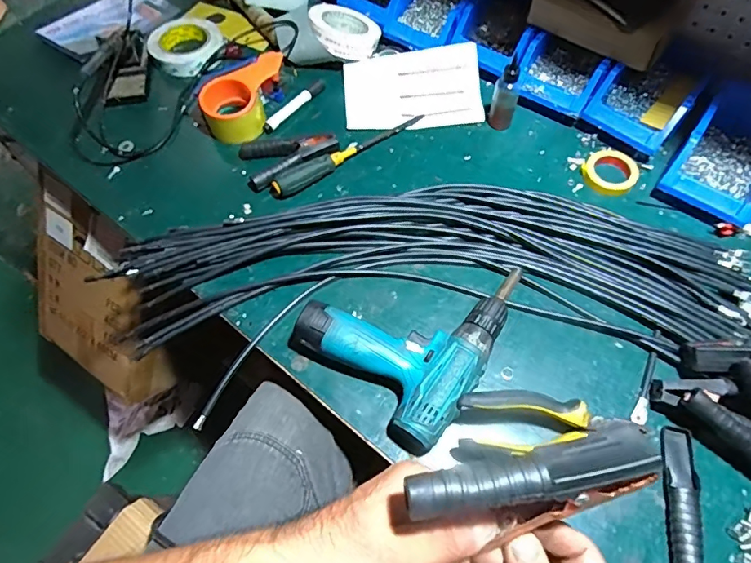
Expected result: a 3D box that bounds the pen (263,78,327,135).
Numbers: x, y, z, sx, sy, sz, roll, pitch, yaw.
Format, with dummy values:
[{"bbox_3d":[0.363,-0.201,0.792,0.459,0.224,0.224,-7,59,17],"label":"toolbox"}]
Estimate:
[{"bbox_3d":[-0.127,-0.276,0.733,0.020,0.017,0.136,36,69,19],"label":"pen"}]

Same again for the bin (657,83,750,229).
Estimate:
[{"bbox_3d":[0.473,-0.171,0.619,0.114,0.073,0.178,32,67,17],"label":"bin"}]

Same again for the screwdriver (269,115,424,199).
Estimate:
[{"bbox_3d":[-0.037,-0.191,0.671,0.250,0.027,0.035,-33,66,-15],"label":"screwdriver"}]

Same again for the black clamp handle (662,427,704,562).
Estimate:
[{"bbox_3d":[0.296,0.211,0.449,0.031,0.018,0.140,14,63,9],"label":"black clamp handle"}]

